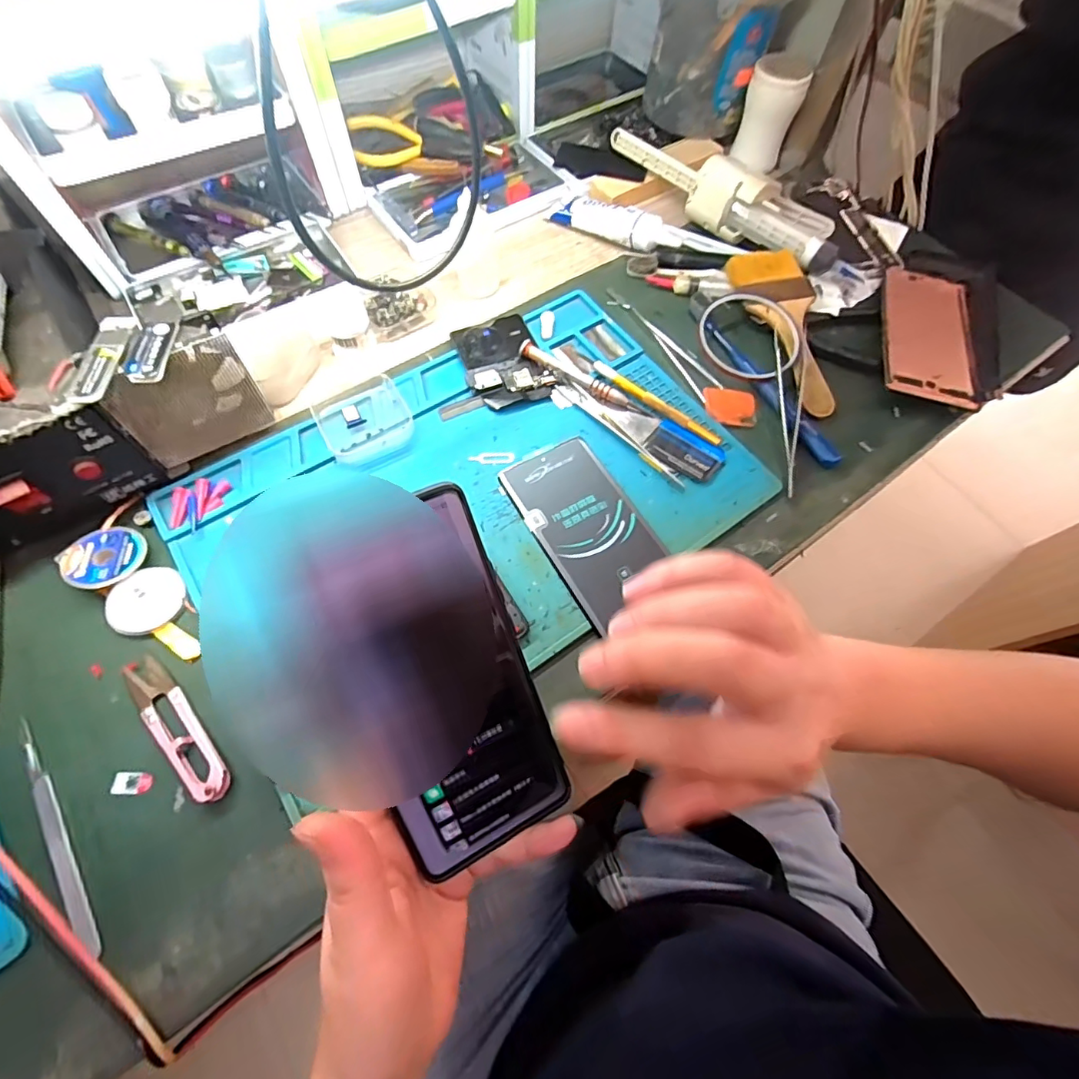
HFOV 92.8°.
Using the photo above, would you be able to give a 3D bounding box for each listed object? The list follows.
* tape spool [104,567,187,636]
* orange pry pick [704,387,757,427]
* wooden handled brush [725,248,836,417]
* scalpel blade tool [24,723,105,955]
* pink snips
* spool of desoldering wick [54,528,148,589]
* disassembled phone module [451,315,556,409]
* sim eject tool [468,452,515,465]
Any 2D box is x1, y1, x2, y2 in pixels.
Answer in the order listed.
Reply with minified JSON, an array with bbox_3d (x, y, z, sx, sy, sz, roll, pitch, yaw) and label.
[{"bbox_3d":[-0.246,0.039,0.321,0.039,0.008,0.043,41,69,15],"label":"tape spool"},{"bbox_3d":[0.152,-0.107,0.406,0.040,0.004,0.032,0,65,-2],"label":"orange pry pick"},{"bbox_3d":[0.216,-0.179,0.430,0.059,0.023,0.161,-13,66,-9],"label":"wooden handled brush"},{"bbox_3d":[-0.253,0.152,0.267,0.009,0.005,0.129,-34,71,-17],"label":"scalpel blade tool"},{"bbox_3d":[-0.206,0.105,0.290,0.021,0.009,0.099,-40,73,-19],"label":"pink snips"},{"bbox_3d":[-0.278,0.010,0.328,0.043,0.012,0.045,1,65,-2],"label":"spool of desoldering wick"},{"bbox_3d":[-0.030,-0.144,0.416,0.063,0.008,0.084,-20,67,-12],"label":"disassembled phone module"},{"bbox_3d":[-0.035,-0.061,0.377,0.033,0.004,0.010,1,65,-2],"label":"sim eject tool"}]

